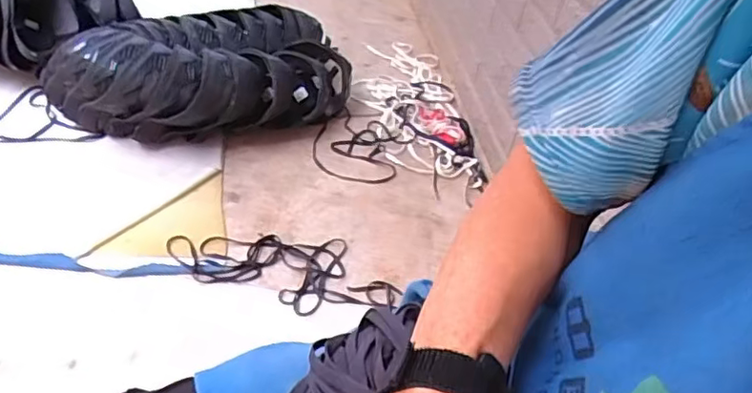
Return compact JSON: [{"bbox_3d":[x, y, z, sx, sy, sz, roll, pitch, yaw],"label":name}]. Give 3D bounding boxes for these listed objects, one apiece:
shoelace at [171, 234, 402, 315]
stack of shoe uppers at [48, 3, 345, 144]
[{"bbox_3d":[-0.151,0.123,0.966,0.347,0.015,0.153,3,43,-8],"label":"shoelace"},{"bbox_3d":[-0.339,-0.257,1.215,0.569,0.193,0.337,-19,50,-29],"label":"stack of shoe uppers"}]

